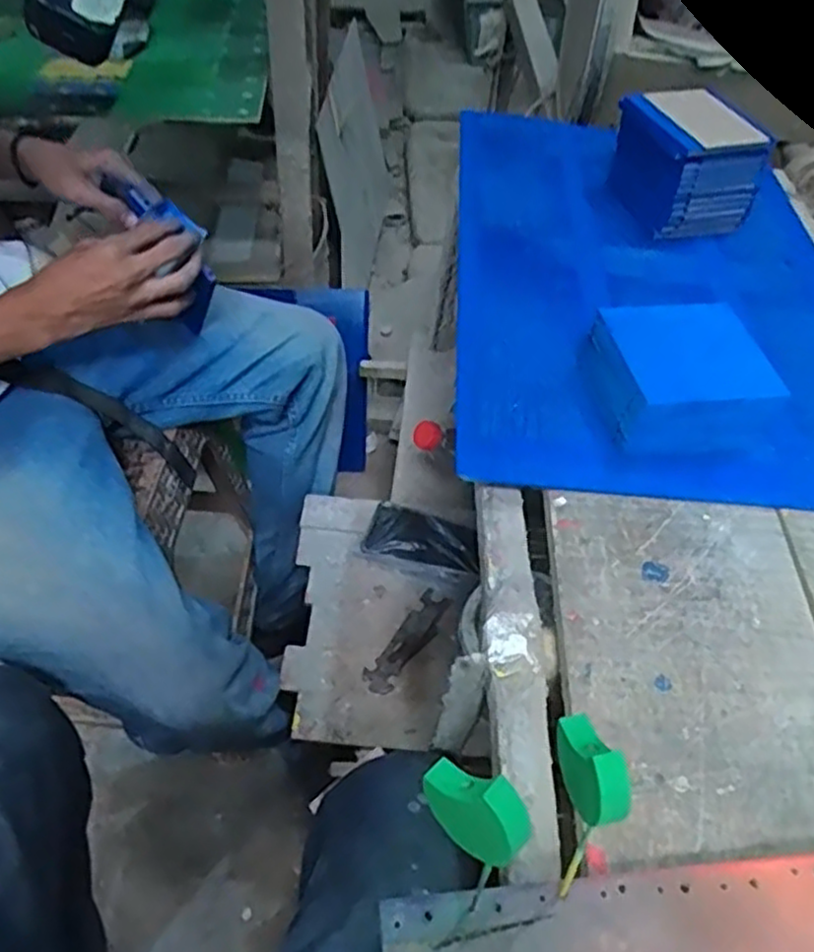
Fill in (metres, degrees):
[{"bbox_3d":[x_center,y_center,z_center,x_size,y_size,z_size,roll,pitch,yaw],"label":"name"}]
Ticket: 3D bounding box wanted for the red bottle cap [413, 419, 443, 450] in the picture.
[{"bbox_3d":[0.023,-0.044,0.790,0.030,0.015,0.031,43,98,-6],"label":"red bottle cap"}]

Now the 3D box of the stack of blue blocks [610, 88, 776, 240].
[{"bbox_3d":[0.302,-0.338,0.781,0.121,0.104,0.120,-12,55,-13],"label":"stack of blue blocks"}]

